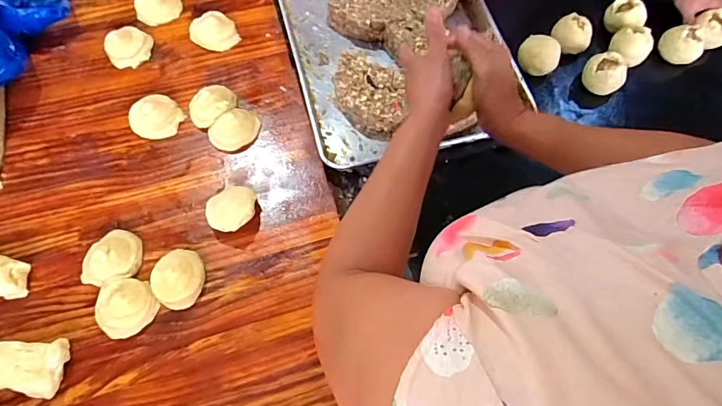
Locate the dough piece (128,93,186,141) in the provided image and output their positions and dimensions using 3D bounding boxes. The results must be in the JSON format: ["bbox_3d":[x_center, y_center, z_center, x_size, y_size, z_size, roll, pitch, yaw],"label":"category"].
[{"bbox_3d":[-0.349,-0.152,0.741,0.074,0.041,0.076,1,67,-2],"label":"dough piece"}]

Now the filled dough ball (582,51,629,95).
[{"bbox_3d":[0.476,-0.254,0.846,0.077,0.047,0.066,32,70,11],"label":"filled dough ball"}]

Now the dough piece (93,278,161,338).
[{"bbox_3d":[-0.338,0.145,0.615,0.078,0.033,0.079,1,67,-2],"label":"dough piece"}]

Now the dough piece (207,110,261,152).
[{"bbox_3d":[-0.214,-0.124,0.740,0.085,0.031,0.058,-32,72,-15],"label":"dough piece"}]

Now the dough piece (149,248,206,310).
[{"bbox_3d":[-0.267,0.110,0.634,0.073,0.032,0.078,1,67,-2],"label":"dough piece"}]

